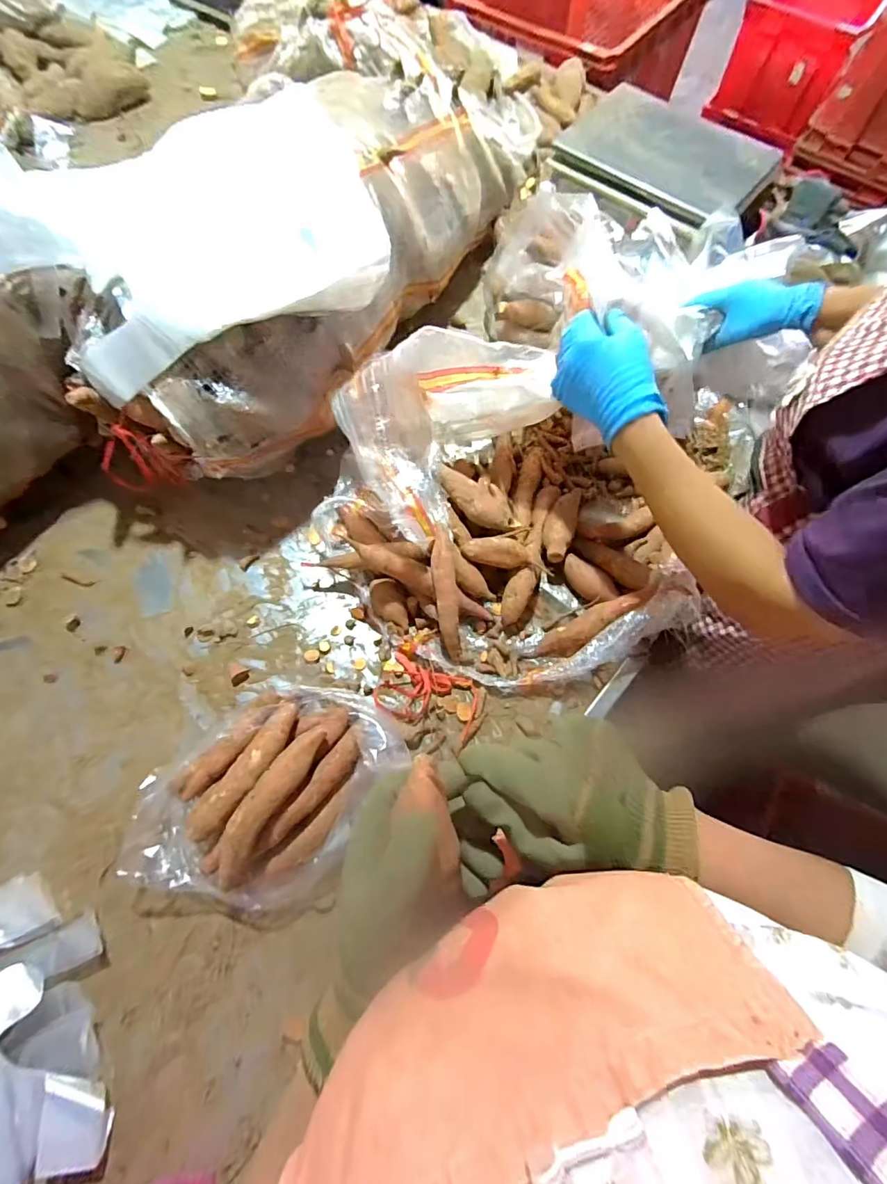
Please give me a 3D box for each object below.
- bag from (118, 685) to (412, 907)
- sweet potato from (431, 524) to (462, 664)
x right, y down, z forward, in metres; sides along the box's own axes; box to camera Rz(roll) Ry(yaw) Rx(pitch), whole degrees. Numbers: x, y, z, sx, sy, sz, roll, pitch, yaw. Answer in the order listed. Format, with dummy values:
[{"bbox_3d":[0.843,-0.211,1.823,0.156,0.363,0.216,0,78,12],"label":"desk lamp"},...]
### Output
[{"bbox_3d":[-0.183,0.201,0.508,0.206,0.089,0.254,34,72,11],"label":"bag"},{"bbox_3d":[0.003,0.004,0.574,0.026,0.020,0.157,-7,95,-1],"label":"sweet potato"}]

